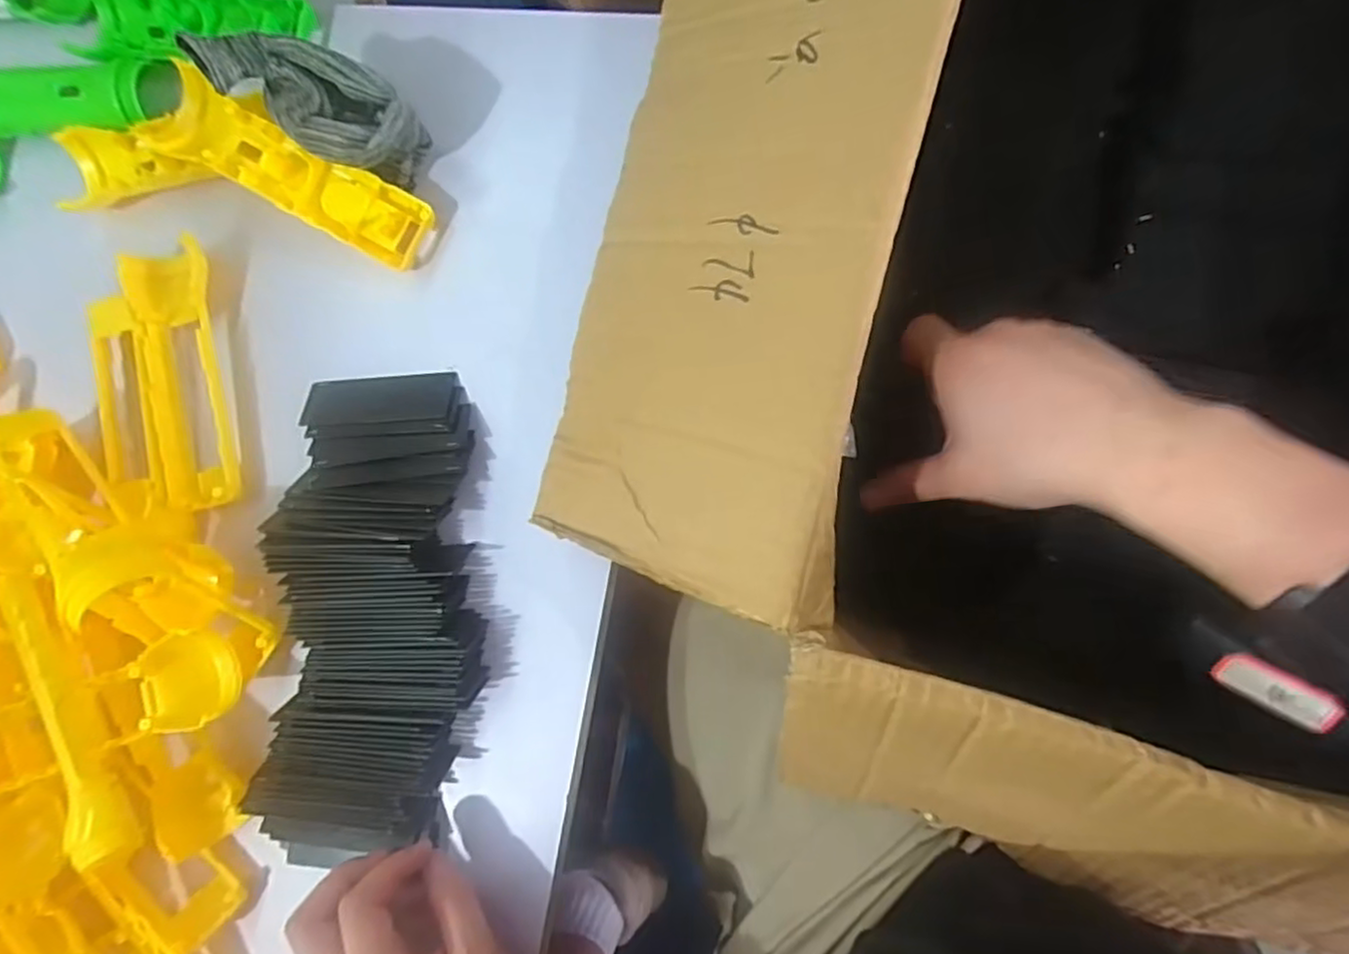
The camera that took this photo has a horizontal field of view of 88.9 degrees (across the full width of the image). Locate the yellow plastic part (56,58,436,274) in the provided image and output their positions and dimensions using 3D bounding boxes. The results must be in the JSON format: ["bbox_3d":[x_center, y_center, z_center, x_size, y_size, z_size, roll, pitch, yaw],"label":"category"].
[{"bbox_3d":[-0.266,-0.187,0.409,0.253,0.043,0.080,11,90,11],"label":"yellow plastic part"}]

